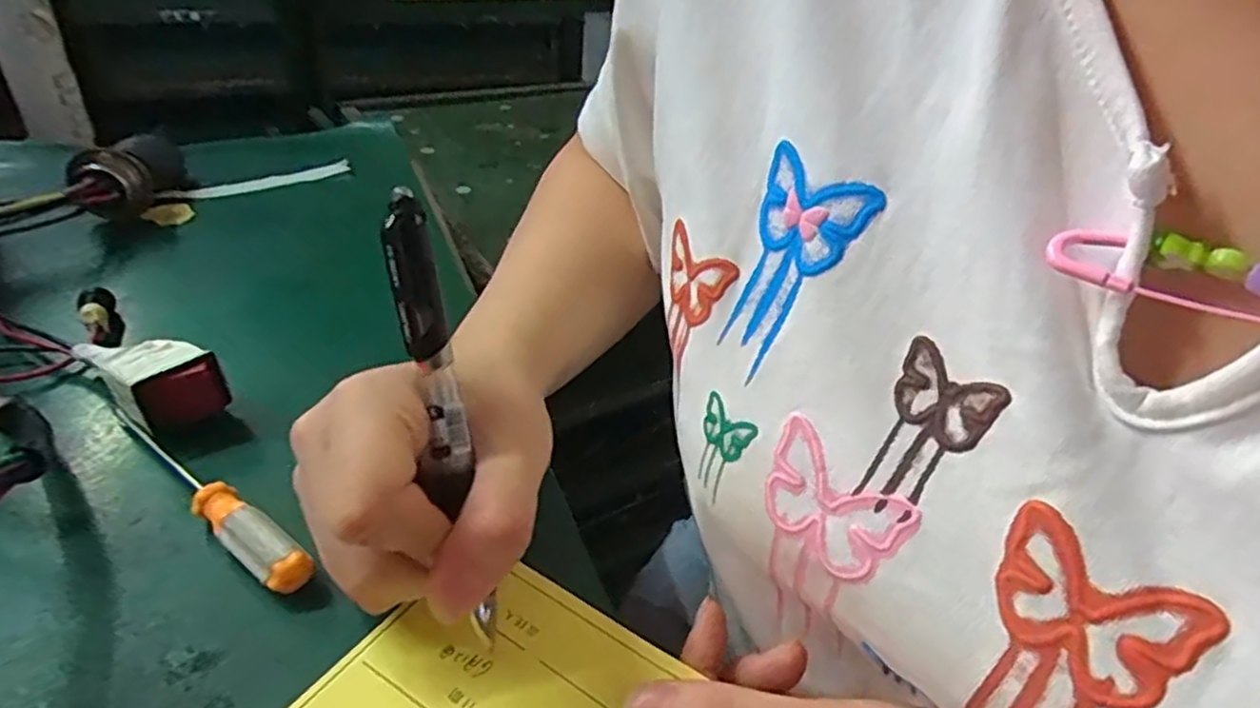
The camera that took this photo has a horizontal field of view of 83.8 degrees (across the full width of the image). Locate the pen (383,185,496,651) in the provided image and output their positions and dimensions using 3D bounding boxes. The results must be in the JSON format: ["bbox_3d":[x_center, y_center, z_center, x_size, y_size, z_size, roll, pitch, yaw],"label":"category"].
[{"bbox_3d":[-0.058,0.021,0.218,0.015,0.144,0.008,-12,5,-25],"label":"pen"}]

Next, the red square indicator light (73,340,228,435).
[{"bbox_3d":[-0.200,0.007,0.294,0.064,0.029,0.033,29,41,29],"label":"red square indicator light"}]

